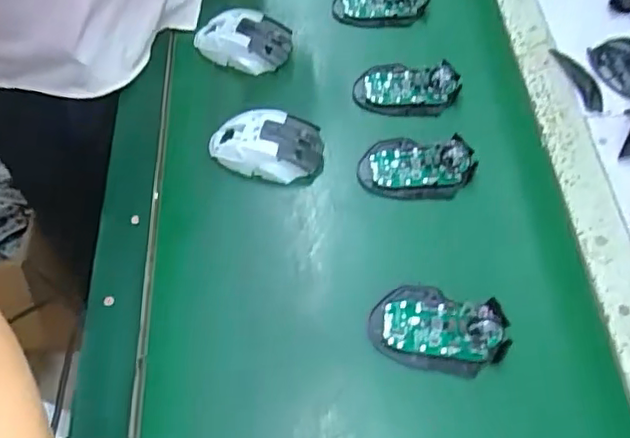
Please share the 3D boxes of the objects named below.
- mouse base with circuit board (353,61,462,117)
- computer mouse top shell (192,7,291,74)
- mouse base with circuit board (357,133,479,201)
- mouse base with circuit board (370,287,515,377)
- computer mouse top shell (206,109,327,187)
[{"bbox_3d":[0.100,-0.144,0.671,0.110,0.023,0.062,12,58,2],"label":"mouse base with circuit board"},{"bbox_3d":[-0.084,-0.207,0.704,0.115,0.032,0.069,20,60,12],"label":"computer mouse top shell"},{"bbox_3d":[0.102,-0.052,0.611,0.111,0.020,0.066,11,58,2],"label":"mouse base with circuit board"},{"bbox_3d":[0.106,0.092,0.518,0.112,0.017,0.070,15,58,4],"label":"mouse base with circuit board"},{"bbox_3d":[-0.050,-0.077,0.619,0.118,0.035,0.065,9,58,6],"label":"computer mouse top shell"}]

